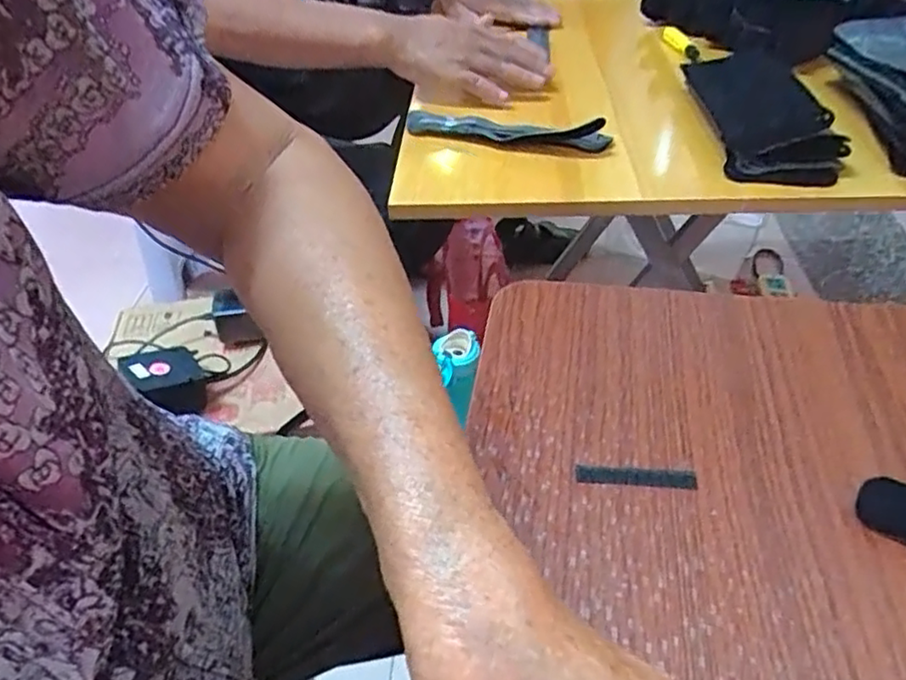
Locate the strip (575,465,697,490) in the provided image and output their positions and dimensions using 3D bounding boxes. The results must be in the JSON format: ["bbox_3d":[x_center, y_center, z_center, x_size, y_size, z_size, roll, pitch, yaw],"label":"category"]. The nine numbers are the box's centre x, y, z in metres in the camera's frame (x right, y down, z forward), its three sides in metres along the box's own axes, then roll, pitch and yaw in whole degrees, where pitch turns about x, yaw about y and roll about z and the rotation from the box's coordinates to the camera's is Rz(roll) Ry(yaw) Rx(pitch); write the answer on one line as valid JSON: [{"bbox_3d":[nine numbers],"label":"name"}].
[{"bbox_3d":[0.085,0.064,0.312,0.054,0.004,0.010,3,42,6],"label":"strip"}]

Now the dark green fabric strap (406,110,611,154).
[{"bbox_3d":[0.050,-0.208,0.652,0.197,0.032,0.035,12,43,18],"label":"dark green fabric strap"}]

